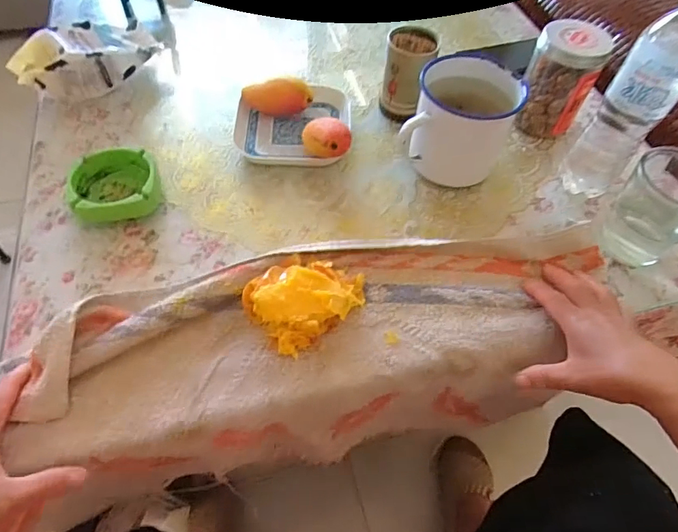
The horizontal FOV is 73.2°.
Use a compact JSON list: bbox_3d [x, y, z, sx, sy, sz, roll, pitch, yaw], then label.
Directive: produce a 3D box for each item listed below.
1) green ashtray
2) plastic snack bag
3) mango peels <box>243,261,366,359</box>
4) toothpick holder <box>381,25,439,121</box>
[{"bbox_3d":[-0.252,-0.089,0.518,0.096,0.036,0.092,-13,57,-14],"label":"green ashtray"},{"bbox_3d":[-0.342,-0.285,0.624,0.185,0.063,0.081,-27,61,-21],"label":"plastic snack bag"},{"bbox_3d":[-0.032,0.026,0.446,0.106,0.027,0.086,-34,64,-25],"label":"mango peels"},{"bbox_3d":[0.090,-0.249,0.607,0.066,0.096,0.077,12,55,4],"label":"toothpick holder"}]

